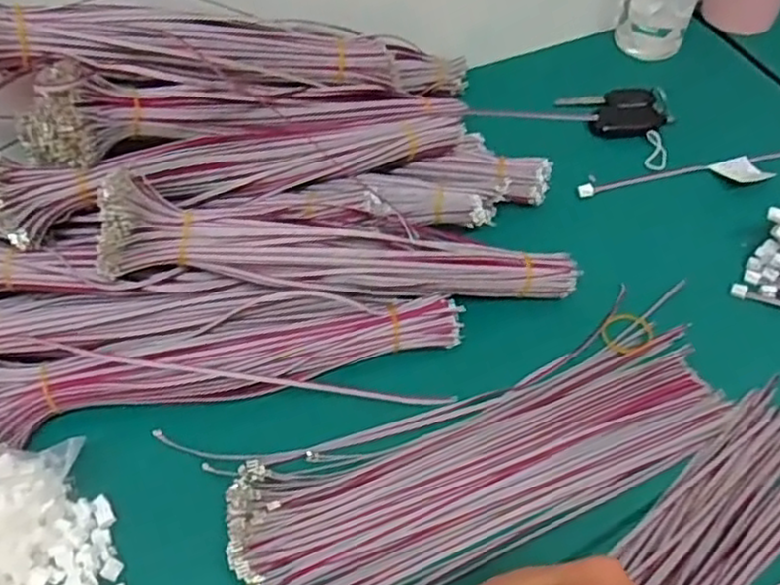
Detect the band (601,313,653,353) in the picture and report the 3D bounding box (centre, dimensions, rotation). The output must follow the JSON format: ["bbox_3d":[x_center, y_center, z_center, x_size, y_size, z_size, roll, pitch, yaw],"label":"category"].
[{"bbox_3d":[0.155,0.026,0.459,0.033,0.005,0.029,-20,58,-16],"label":"band"}]

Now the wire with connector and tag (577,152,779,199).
[{"bbox_3d":[0.283,-0.102,0.549,0.280,0.009,0.041,-9,56,-9],"label":"wire with connector and tag"}]

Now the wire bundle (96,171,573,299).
[{"bbox_3d":[-0.022,-0.025,0.429,0.288,0.035,0.046,6,53,-16],"label":"wire bundle"}]

